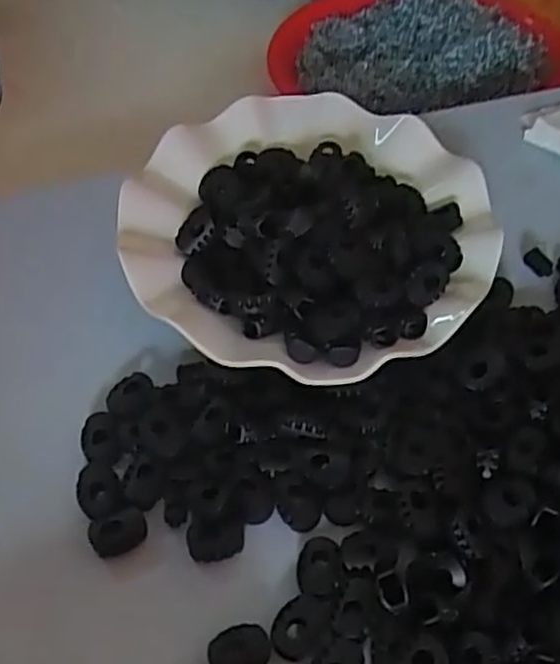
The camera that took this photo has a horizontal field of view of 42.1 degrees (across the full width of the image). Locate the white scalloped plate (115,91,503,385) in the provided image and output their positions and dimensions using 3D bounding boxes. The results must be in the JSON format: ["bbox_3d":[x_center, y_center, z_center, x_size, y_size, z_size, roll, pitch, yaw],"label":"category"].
[{"bbox_3d":[0.012,-0.057,0.352,0.172,0.043,0.177,-1,51,1],"label":"white scalloped plate"}]

